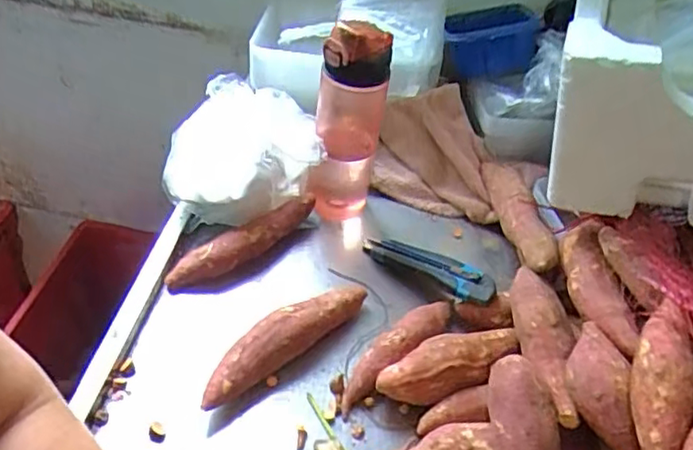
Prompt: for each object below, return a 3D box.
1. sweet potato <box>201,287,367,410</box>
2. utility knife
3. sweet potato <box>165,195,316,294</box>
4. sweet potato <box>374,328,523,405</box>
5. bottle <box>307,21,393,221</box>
[{"bbox_3d":[-0.056,0.104,0.578,0.194,0.043,0.042,-31,55,-32],"label":"sweet potato"},{"bbox_3d":[0.083,0.042,0.659,0.152,0.021,0.031,21,44,33],"label":"utility knife"},{"bbox_3d":[-0.105,0.020,0.661,0.178,0.041,0.041,-28,54,-31],"label":"sweet potato"},{"bbox_3d":[0.094,0.128,0.567,0.142,0.050,0.051,-16,49,-22],"label":"sweet potato"},{"bbox_3d":[0.002,-0.116,0.682,0.071,0.215,0.082,8,44,1],"label":"bottle"}]

